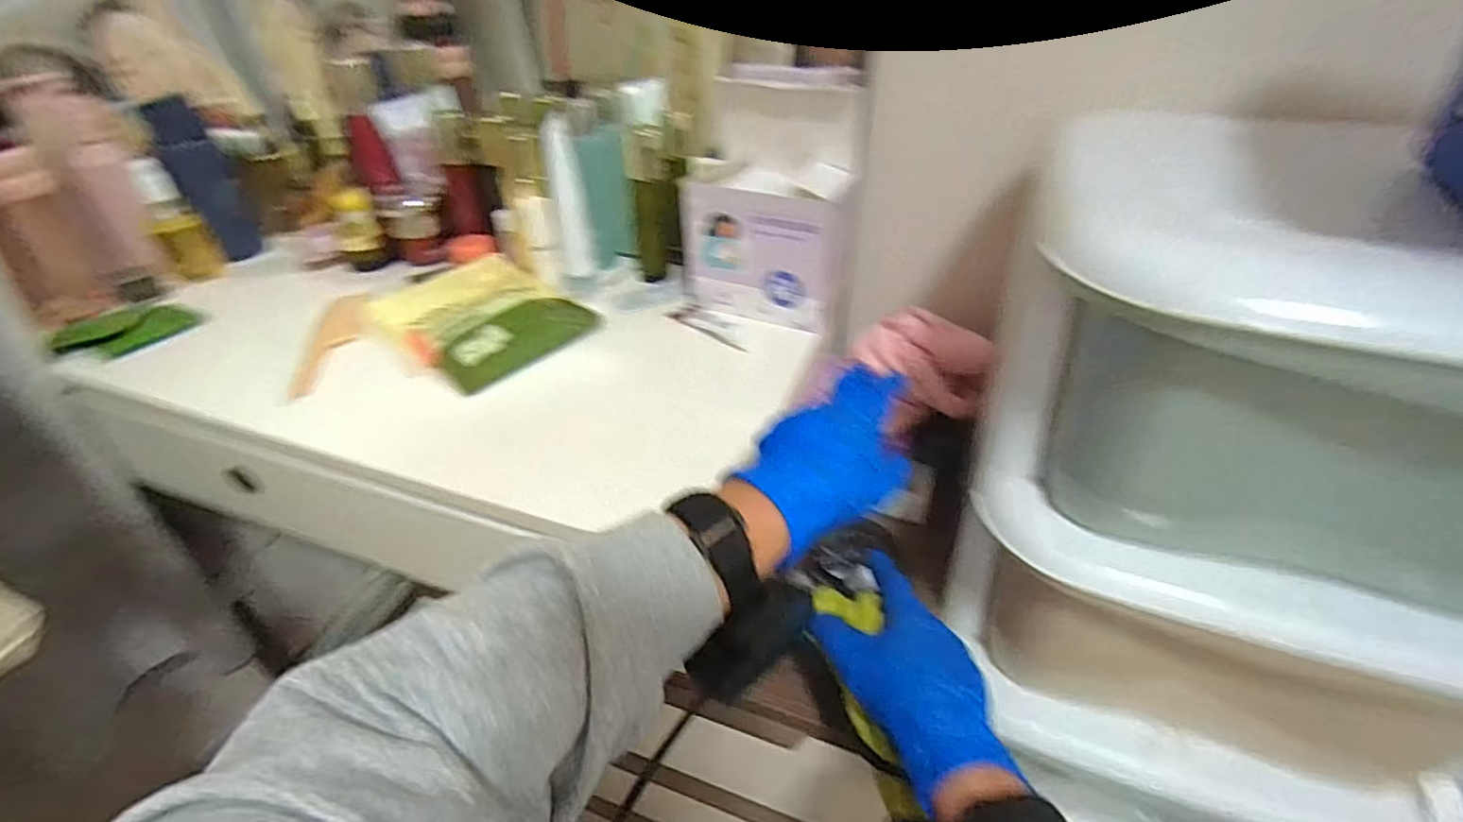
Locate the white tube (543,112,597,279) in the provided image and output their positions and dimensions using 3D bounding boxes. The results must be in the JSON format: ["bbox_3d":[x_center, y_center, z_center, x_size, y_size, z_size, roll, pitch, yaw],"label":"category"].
[{"bbox_3d":[-0.163,-0.207,0.639,0.031,0.164,0.038,-7,38,-8],"label":"white tube"}]

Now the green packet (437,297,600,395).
[{"bbox_3d":[-0.201,-0.070,0.596,0.076,0.020,0.147,29,47,33],"label":"green packet"}]

